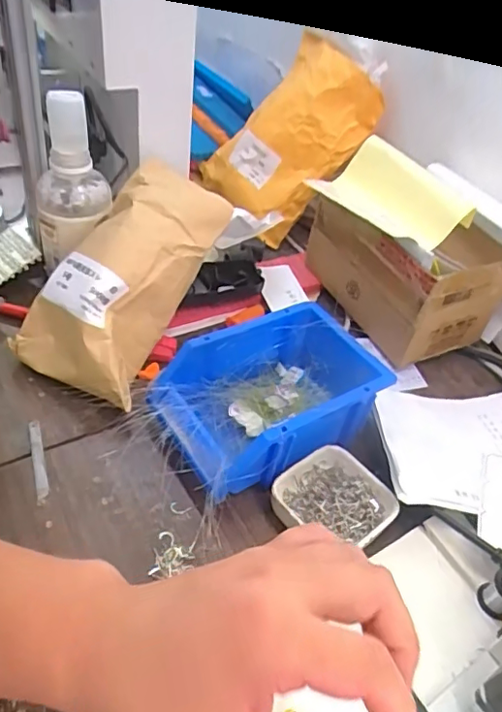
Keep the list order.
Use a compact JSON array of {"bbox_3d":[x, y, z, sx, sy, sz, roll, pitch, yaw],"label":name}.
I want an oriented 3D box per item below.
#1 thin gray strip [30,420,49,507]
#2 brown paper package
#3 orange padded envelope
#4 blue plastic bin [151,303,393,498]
[{"bbox_3d":[-0.175,0.086,0.456,0.010,0.004,0.084,-9,47,-20],"label":"thin gray strip"},{"bbox_3d":[-0.111,-0.065,0.521,0.124,0.085,0.219,31,84,23],"label":"brown paper package"},{"bbox_3d":[0.040,-0.283,0.729,0.181,0.246,0.048,52,24,17],"label":"orange padded envelope"},{"bbox_3d":[0.017,0.036,0.485,0.189,0.067,0.126,-18,50,-28],"label":"blue plastic bin"}]

